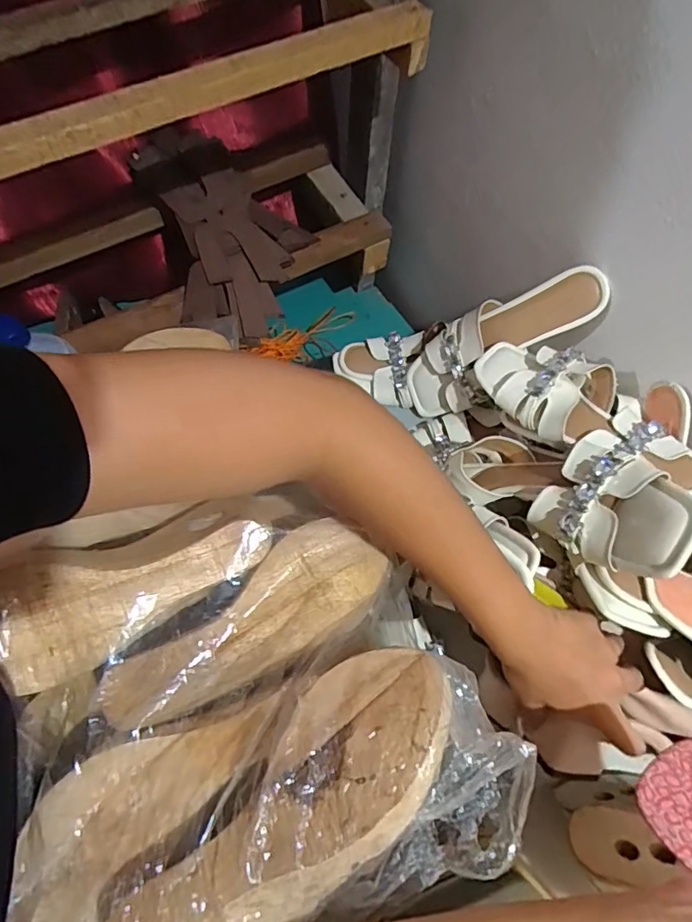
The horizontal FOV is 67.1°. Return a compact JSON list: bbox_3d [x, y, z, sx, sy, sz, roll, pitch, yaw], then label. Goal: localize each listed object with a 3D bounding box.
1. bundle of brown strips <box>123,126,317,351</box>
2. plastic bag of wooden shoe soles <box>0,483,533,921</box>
[{"bbox_3d":[-0.141,-0.290,0.663,0.177,0.045,0.272,-24,83,-13],"label":"bundle of brown strips"},{"bbox_3d":[-0.067,0.131,0.304,0.263,0.080,0.245,-14,66,-9],"label":"plastic bag of wooden shoe soles"}]

